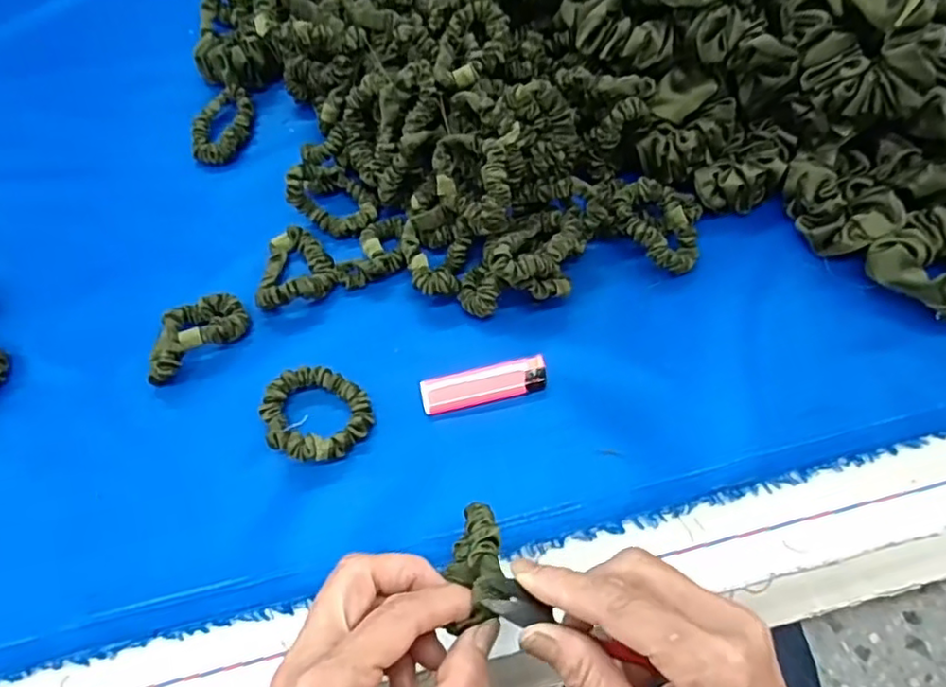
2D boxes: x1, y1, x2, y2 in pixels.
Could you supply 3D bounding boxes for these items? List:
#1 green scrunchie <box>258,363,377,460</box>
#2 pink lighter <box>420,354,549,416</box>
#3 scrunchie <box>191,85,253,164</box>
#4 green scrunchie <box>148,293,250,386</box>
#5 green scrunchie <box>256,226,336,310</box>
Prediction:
[{"bbox_3d":[-0.098,0.044,0.392,0.065,0.025,0.060,-1,59,2],"label":"green scrunchie"},{"bbox_3d":[0.008,0.027,0.404,0.080,0.013,0.023,-12,59,-5],"label":"pink lighter"},{"bbox_3d":[-0.214,-0.186,0.541,0.041,0.019,0.079,2,59,3],"label":"scrunchie"},{"bbox_3d":[-0.189,-0.008,0.426,0.072,0.028,0.043,-37,64,-19],"label":"green scrunchie"},{"bbox_3d":[-0.131,-0.054,0.452,0.057,0.025,0.066,-24,61,-12],"label":"green scrunchie"}]

